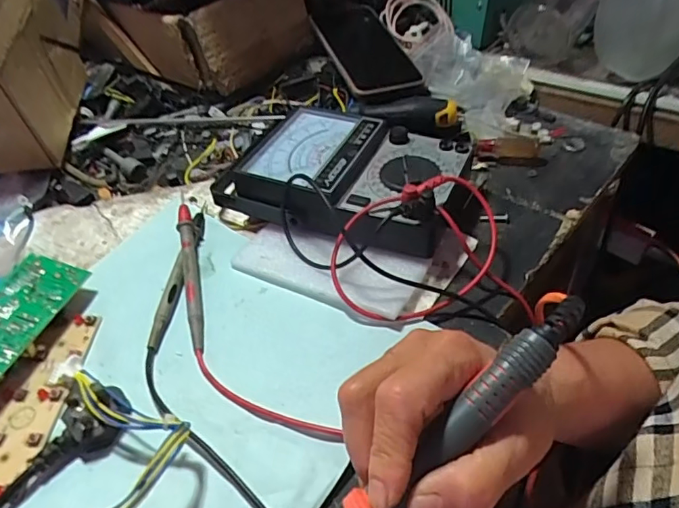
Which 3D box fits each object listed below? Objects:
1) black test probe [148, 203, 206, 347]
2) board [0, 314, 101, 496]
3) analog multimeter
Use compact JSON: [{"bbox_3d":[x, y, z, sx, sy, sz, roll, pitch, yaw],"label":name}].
[{"bbox_3d":[-0.118,0.009,0.391,0.016,0.014,0.138,-1,44,3],"label":"black test probe"},{"bbox_3d":[-0.212,0.084,0.323,0.082,0.019,0.124,1,44,5],"label":"board"},{"bbox_3d":[0.003,-0.062,0.425,0.181,0.051,0.124,16,50,21],"label":"analog multimeter"}]

